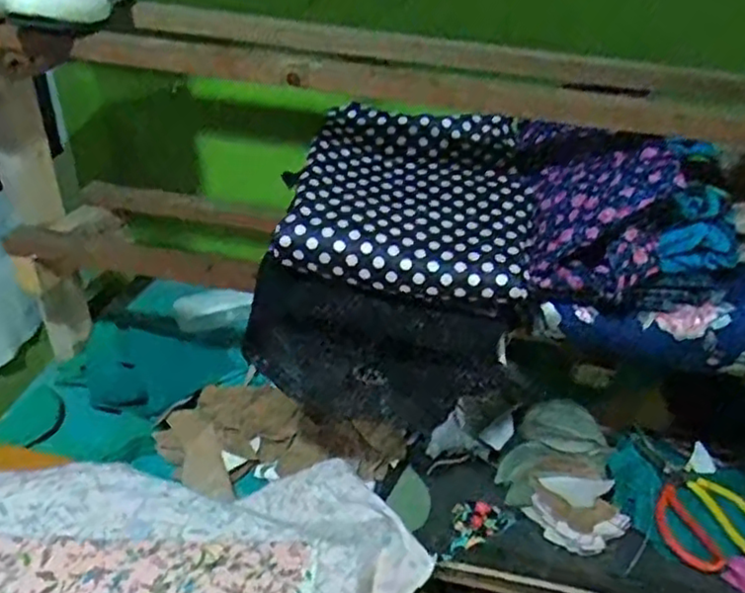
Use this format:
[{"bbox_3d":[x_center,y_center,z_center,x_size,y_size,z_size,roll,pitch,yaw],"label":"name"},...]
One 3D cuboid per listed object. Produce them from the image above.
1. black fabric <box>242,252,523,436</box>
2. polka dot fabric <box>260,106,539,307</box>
[{"bbox_3d":[-0.003,0.052,0.695,0.262,0.176,0.029,3,35,10],"label":"black fabric"},{"bbox_3d":[0.043,-0.104,0.707,0.231,0.079,0.240,5,35,12],"label":"polka dot fabric"}]

